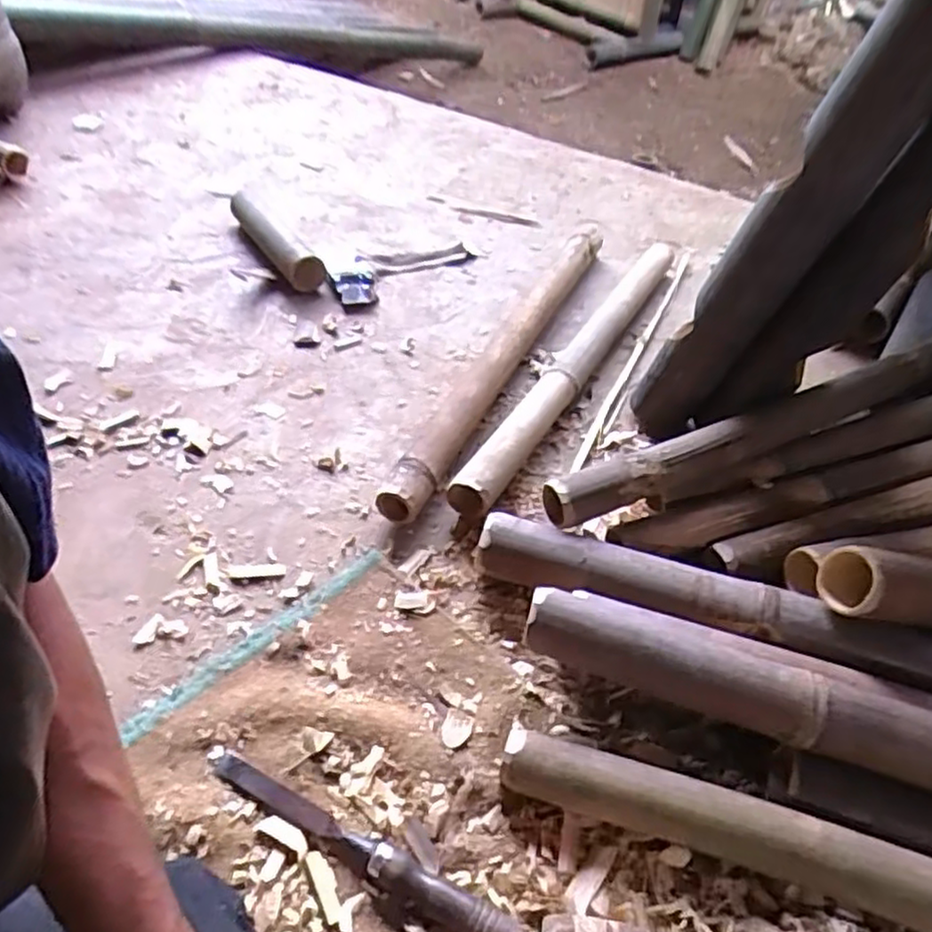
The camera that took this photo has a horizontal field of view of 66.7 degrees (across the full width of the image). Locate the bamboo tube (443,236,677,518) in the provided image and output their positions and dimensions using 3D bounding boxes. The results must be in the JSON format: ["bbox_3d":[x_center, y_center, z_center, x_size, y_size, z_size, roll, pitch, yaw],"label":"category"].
[{"bbox_3d":[0.152,-0.151,0.904,0.056,0.052,0.636,25,48,18],"label":"bamboo tube"}]

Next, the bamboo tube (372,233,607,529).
[{"bbox_3d":[0.056,-0.147,0.892,0.043,0.043,0.614,21,47,15],"label":"bamboo tube"}]

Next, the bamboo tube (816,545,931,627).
[{"bbox_3d":[0.429,0.111,0.614,0.251,0.068,0.053,10,44,-14],"label":"bamboo tube"}]

